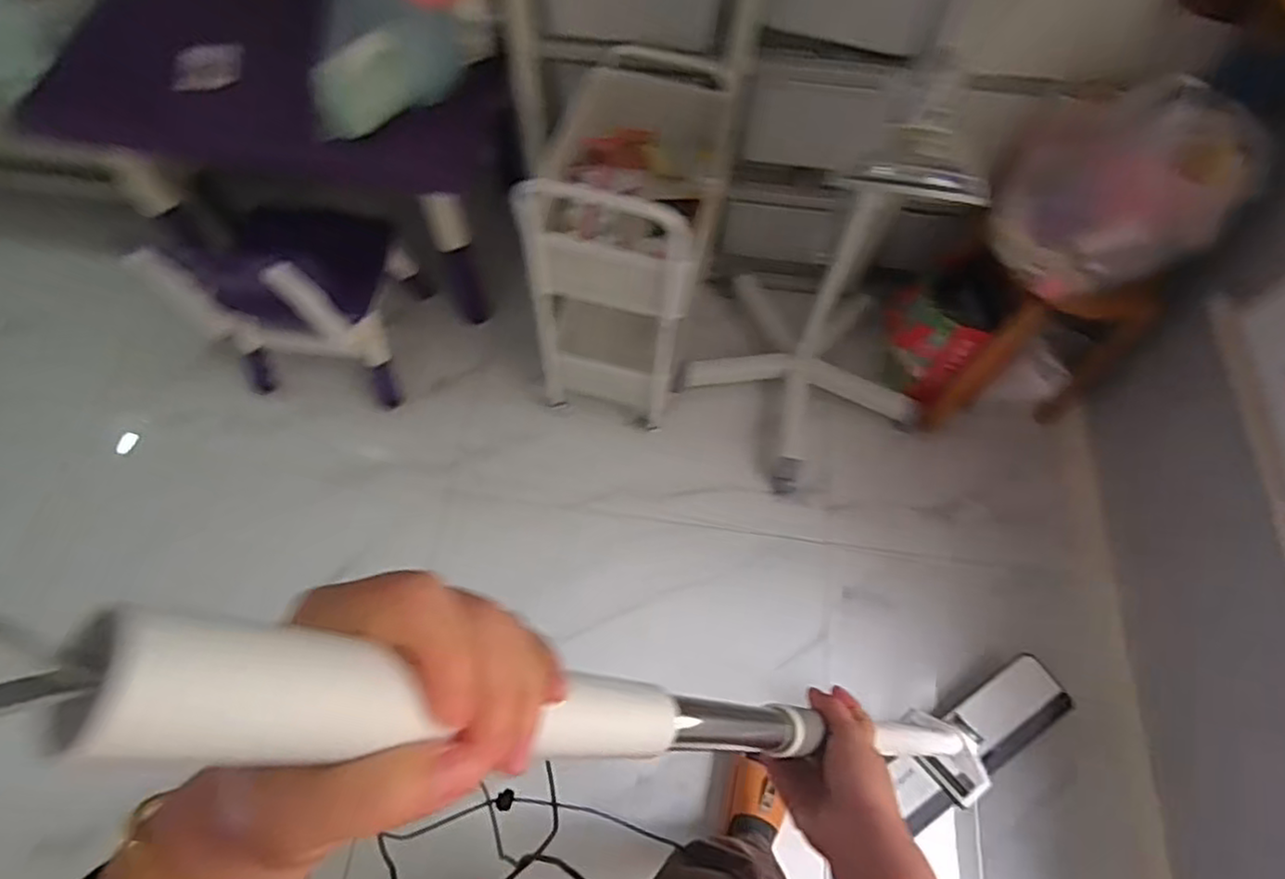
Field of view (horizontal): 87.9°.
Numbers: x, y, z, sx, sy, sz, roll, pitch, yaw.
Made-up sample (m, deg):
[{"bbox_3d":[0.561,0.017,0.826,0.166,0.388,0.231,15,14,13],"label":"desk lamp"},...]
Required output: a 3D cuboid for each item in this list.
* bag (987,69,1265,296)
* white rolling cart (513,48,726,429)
[{"bbox_3d":[0.757,-0.411,1.083,0.228,0.305,0.314,-29,69,-15],"label":"bag"},{"bbox_3d":[-0.020,-0.360,1.268,0.280,0.566,0.457,13,64,4],"label":"white rolling cart"}]

